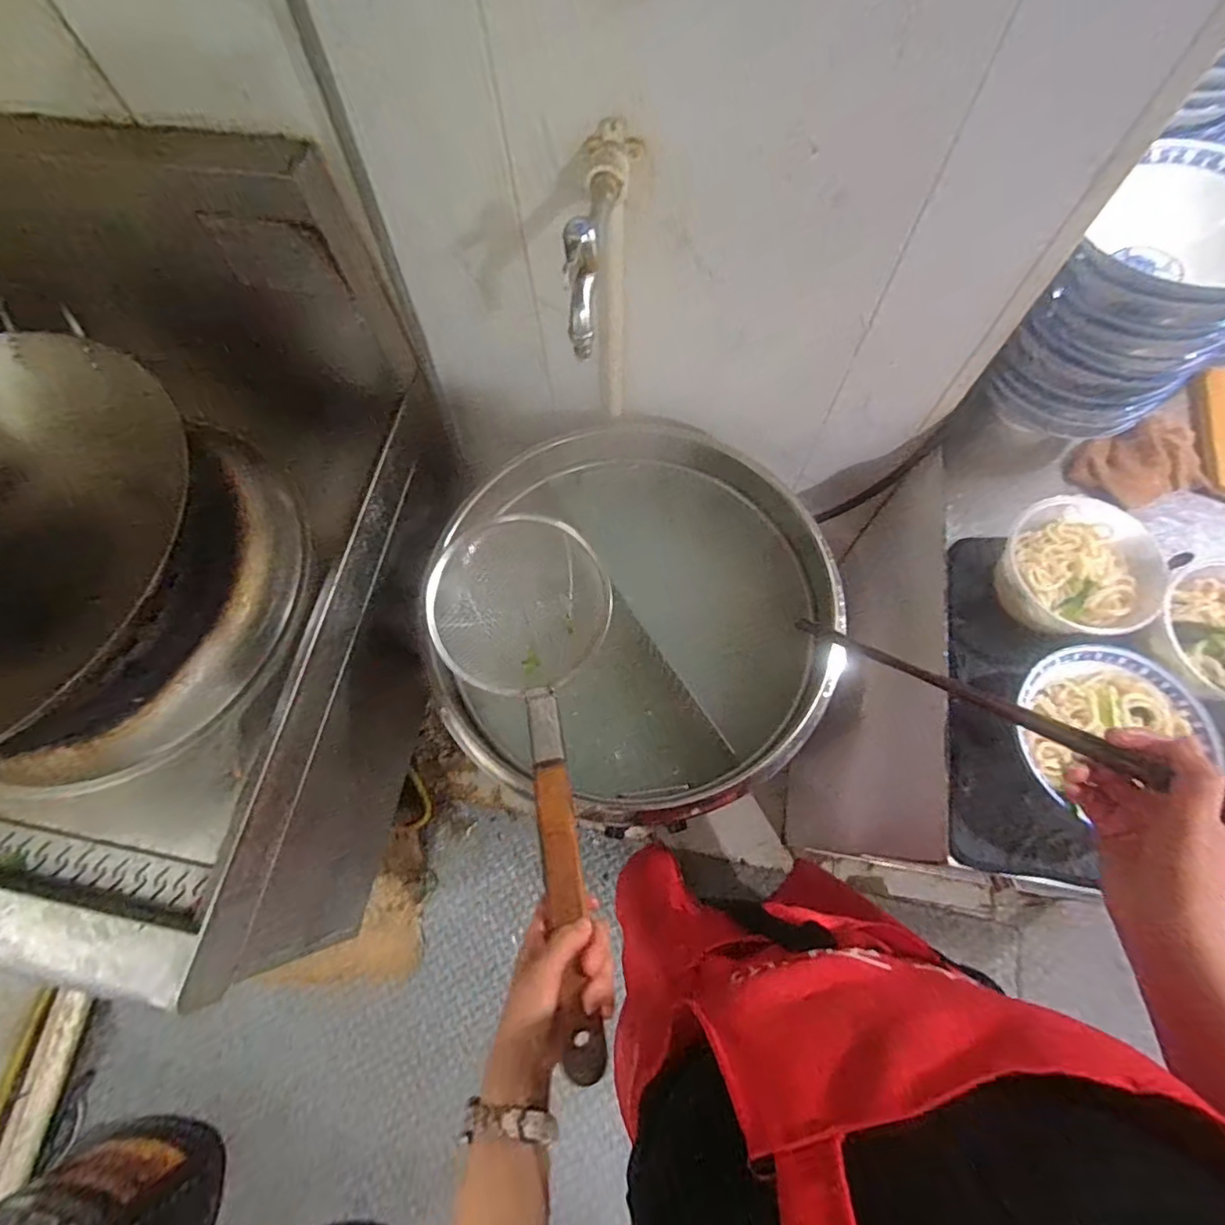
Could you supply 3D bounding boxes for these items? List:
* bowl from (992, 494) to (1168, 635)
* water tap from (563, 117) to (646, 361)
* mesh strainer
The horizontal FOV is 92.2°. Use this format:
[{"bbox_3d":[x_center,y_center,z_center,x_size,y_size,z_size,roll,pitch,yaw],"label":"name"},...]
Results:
[{"bbox_3d":[0.551,-0.046,0.713,0.163,0.080,0.165,-1,69,2],"label":"bowl"},{"bbox_3d":[-0.012,-0.339,0.516,0.052,0.084,0.213,6,70,4],"label":"water tap"},{"bbox_3d":[-0.071,0.128,0.613,0.203,0.101,0.558,-14,50,-4],"label":"mesh strainer"}]

